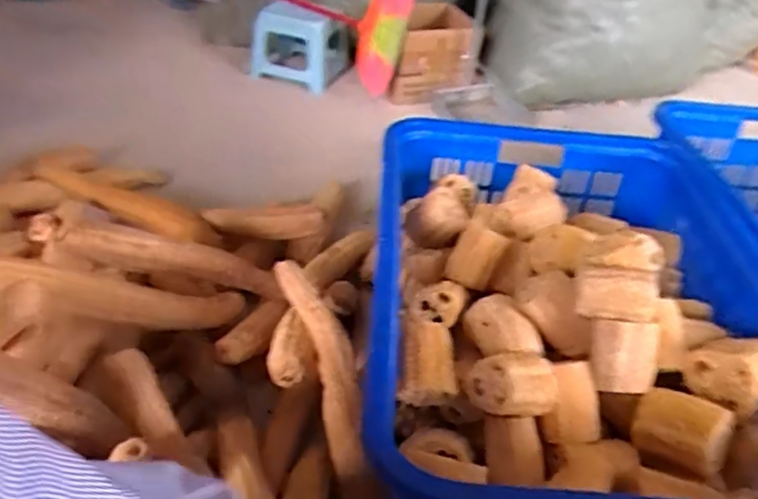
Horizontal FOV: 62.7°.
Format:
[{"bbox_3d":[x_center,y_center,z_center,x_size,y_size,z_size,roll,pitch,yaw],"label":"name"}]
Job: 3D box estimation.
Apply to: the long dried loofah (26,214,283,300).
[{"bbox_3d":[-0.348,0.012,1.053,0.429,0.078,0.073,16,29,-32],"label":"long dried loofah"}]

